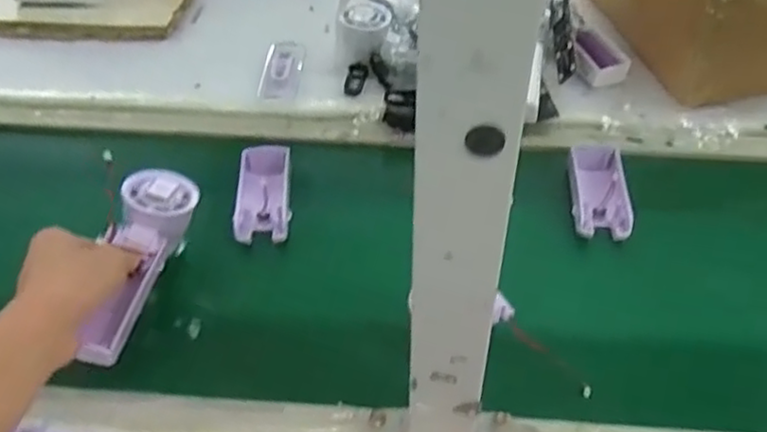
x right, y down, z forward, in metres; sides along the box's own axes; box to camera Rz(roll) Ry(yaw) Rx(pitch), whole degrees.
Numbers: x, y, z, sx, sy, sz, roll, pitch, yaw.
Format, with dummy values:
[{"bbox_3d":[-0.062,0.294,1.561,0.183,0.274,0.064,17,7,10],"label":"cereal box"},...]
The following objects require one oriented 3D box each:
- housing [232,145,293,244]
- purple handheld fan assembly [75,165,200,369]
[{"bbox_3d":[-0.109,-0.020,0.632,0.046,0.026,0.105,-3,44,-2],"label":"housing"},{"bbox_3d":[-0.191,0.035,0.523,0.058,0.044,0.169,4,55,5],"label":"purple handheld fan assembly"}]

